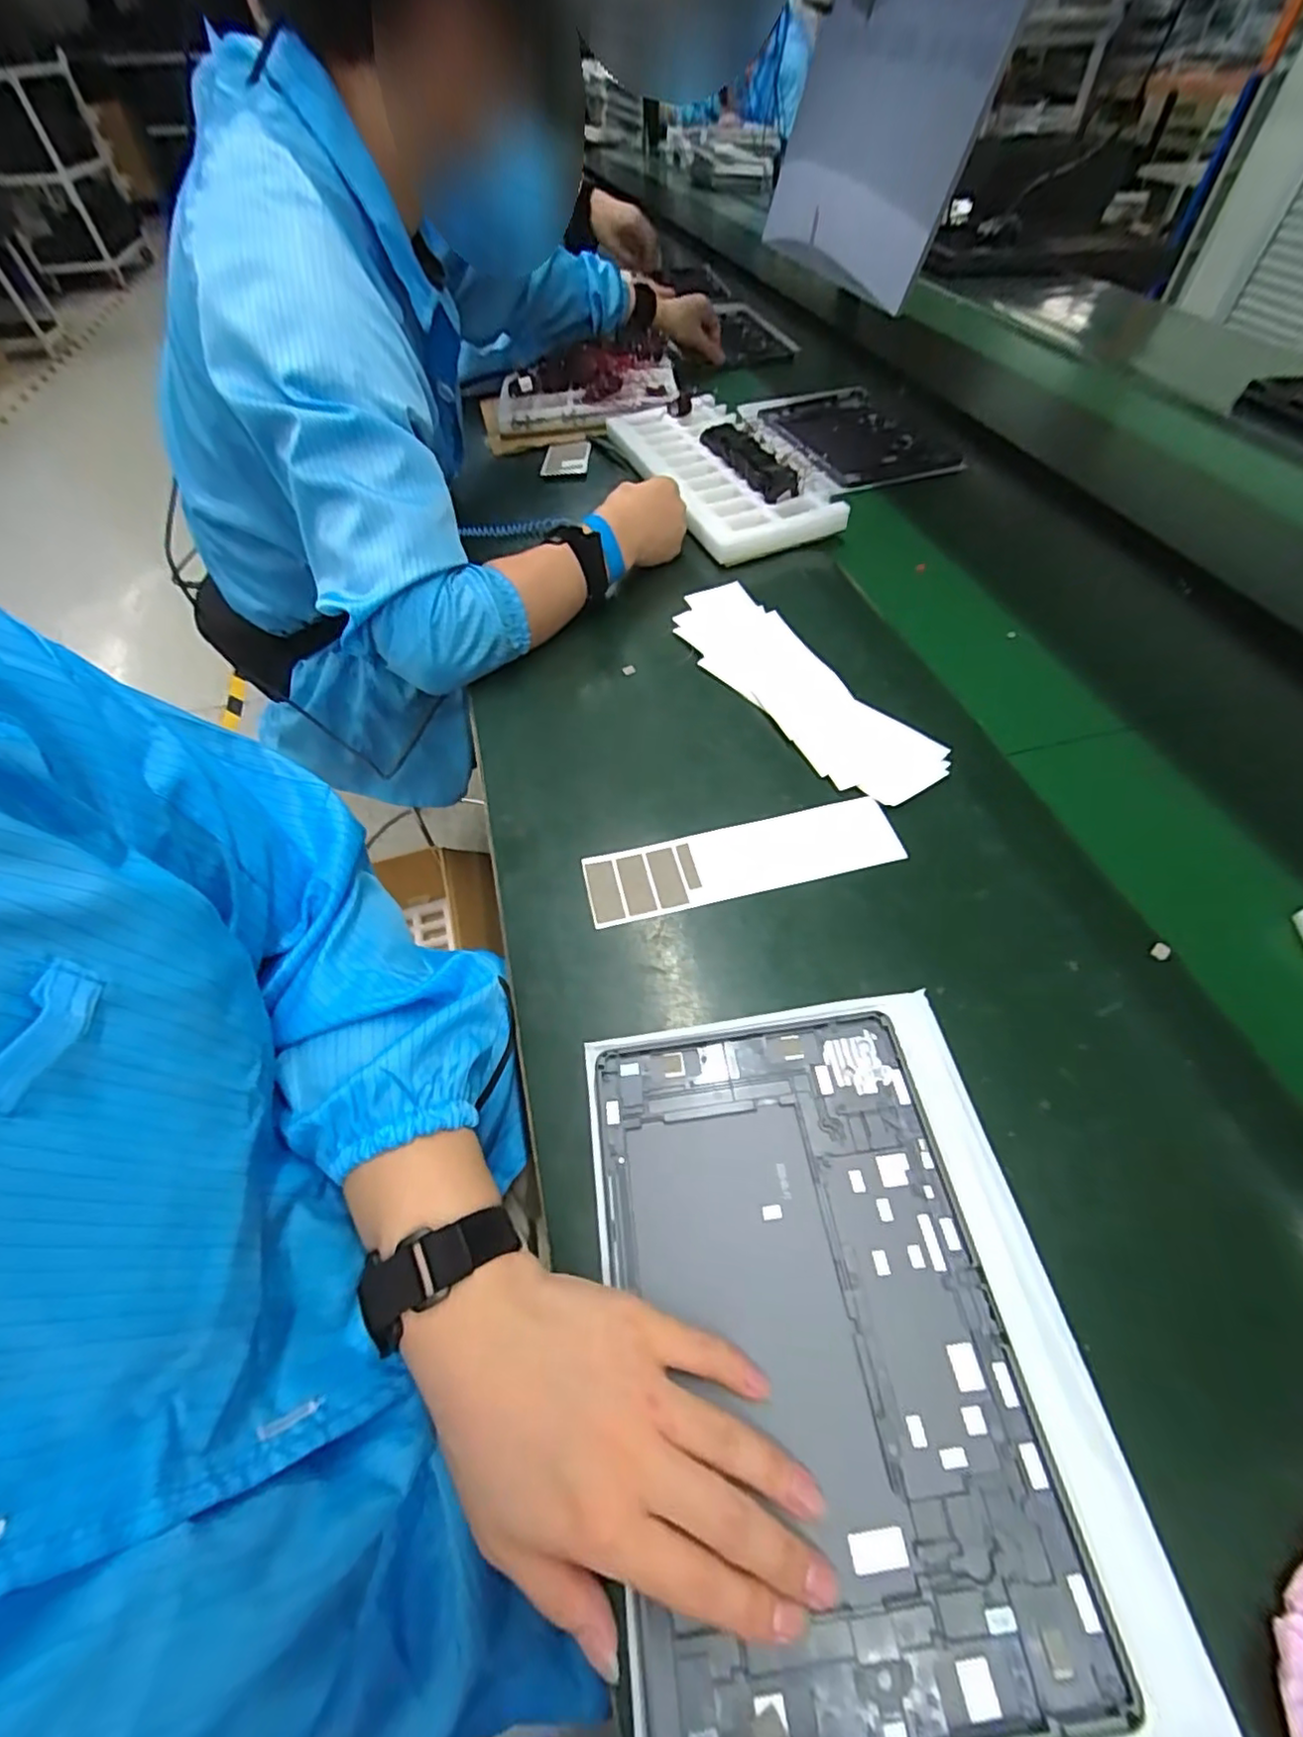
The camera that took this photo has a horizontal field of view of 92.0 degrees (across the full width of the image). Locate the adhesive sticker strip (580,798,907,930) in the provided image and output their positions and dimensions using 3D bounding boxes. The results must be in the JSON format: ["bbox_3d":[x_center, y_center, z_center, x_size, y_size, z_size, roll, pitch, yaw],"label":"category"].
[{"bbox_3d":[0.062,-0.006,0.438,0.213,0.007,0.057,-12,57,-5],"label":"adhesive sticker strip"}]

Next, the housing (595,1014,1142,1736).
[{"bbox_3d":[0.069,0.198,0.284,0.168,0.007,0.254,-7,54,-3],"label":"housing"}]

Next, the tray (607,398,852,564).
[{"bbox_3d":[0.076,-0.488,0.762,0.166,0.045,0.373,-17,55,-10],"label":"tray"}]

